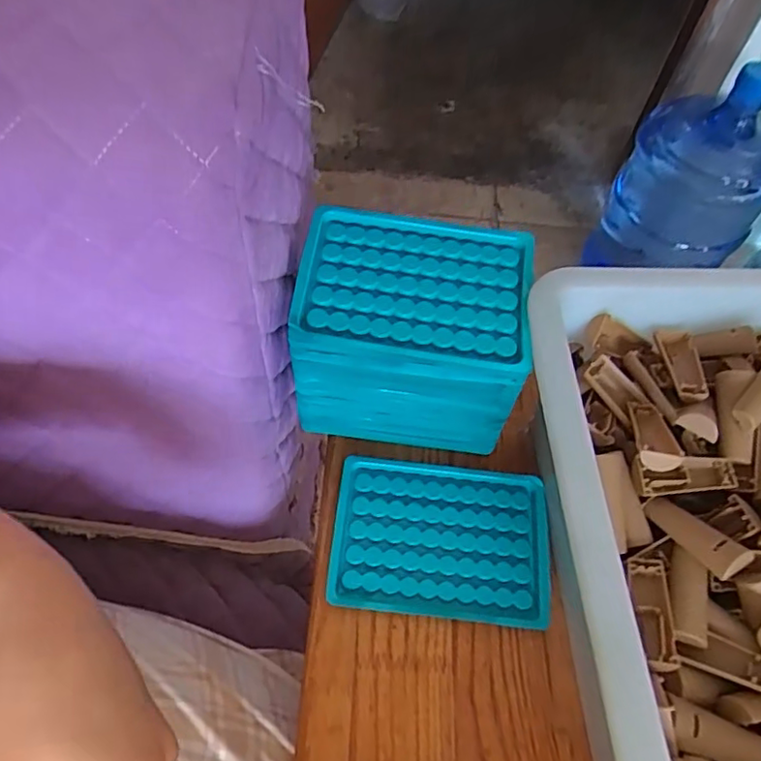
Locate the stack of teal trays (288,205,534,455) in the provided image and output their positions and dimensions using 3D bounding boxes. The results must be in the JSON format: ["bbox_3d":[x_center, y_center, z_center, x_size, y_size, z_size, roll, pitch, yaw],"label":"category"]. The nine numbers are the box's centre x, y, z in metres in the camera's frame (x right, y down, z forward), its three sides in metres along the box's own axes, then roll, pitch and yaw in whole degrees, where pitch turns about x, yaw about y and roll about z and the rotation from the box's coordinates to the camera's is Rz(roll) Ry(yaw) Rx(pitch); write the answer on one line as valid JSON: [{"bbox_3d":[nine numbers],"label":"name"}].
[{"bbox_3d":[0.017,-0.027,0.379,0.130,0.108,0.094,7,59,0],"label":"stack of teal trays"}]

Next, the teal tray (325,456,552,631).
[{"bbox_3d":[0.038,0.099,0.377,0.133,0.008,0.096,7,59,0],"label":"teal tray"}]

